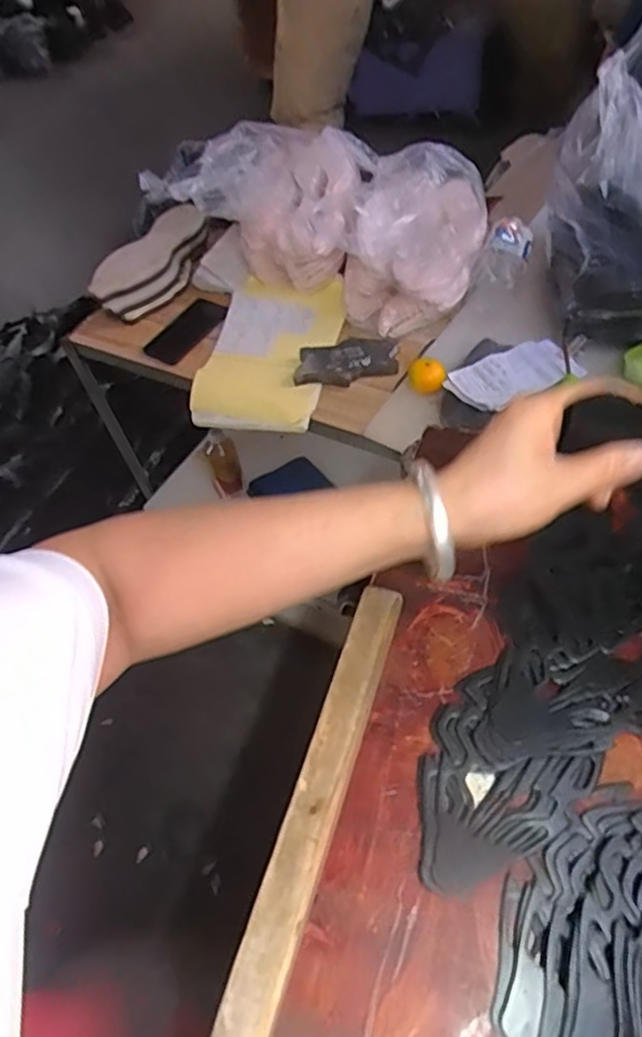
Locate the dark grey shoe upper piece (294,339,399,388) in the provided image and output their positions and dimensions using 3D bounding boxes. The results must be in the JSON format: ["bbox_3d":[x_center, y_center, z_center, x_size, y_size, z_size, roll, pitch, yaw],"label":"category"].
[{"bbox_3d":[0.042,-0.256,1.004,0.160,0.020,0.092,0,51,6],"label":"dark grey shoe upper piece"}]

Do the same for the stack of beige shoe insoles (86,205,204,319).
[{"bbox_3d":[-0.310,-0.476,1.163,0.114,0.088,0.270,17,59,17],"label":"stack of beige shoe insoles"}]

